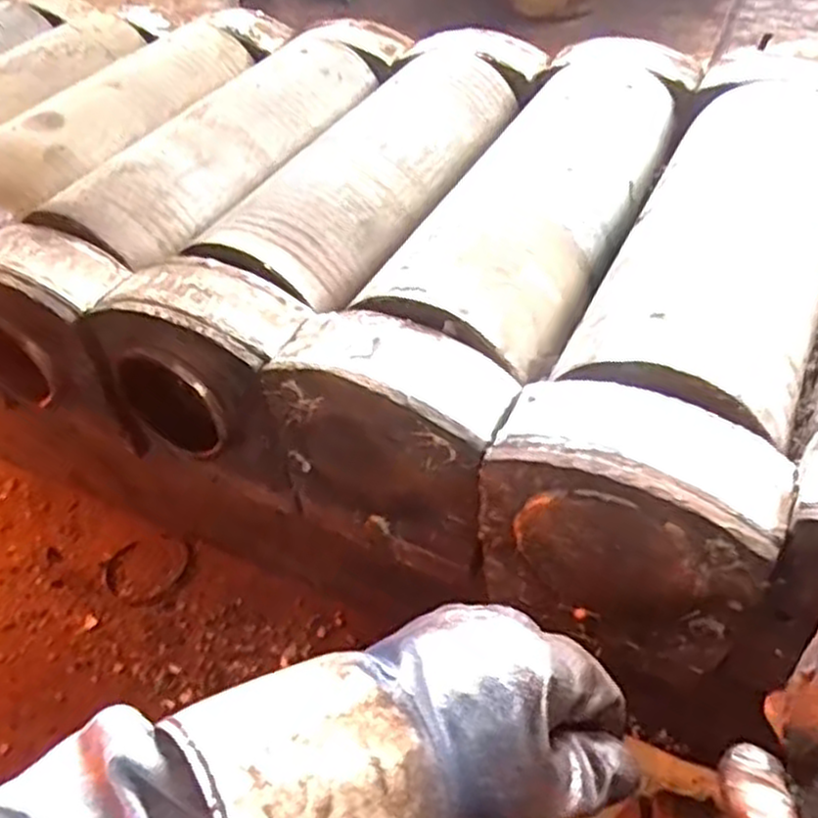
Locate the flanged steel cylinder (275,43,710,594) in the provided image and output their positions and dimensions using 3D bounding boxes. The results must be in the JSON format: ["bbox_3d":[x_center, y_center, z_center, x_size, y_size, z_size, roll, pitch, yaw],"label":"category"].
[{"bbox_3d":[0.105,-0.132,0.668,0.151,0.162,0.543,19,50,22],"label":"flanged steel cylinder"}]

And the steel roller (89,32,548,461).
[{"bbox_3d":[-0.042,-0.190,0.709,0.151,0.123,0.553,18,50,22],"label":"steel roller"}]

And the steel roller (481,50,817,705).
[{"bbox_3d":[0.239,-0.081,0.614,0.150,0.166,0.543,18,50,22],"label":"steel roller"}]

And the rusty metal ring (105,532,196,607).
[{"bbox_3d":[-0.313,0.189,0.936,0.100,0.010,0.096,22,67,26],"label":"rusty metal ring"}]

